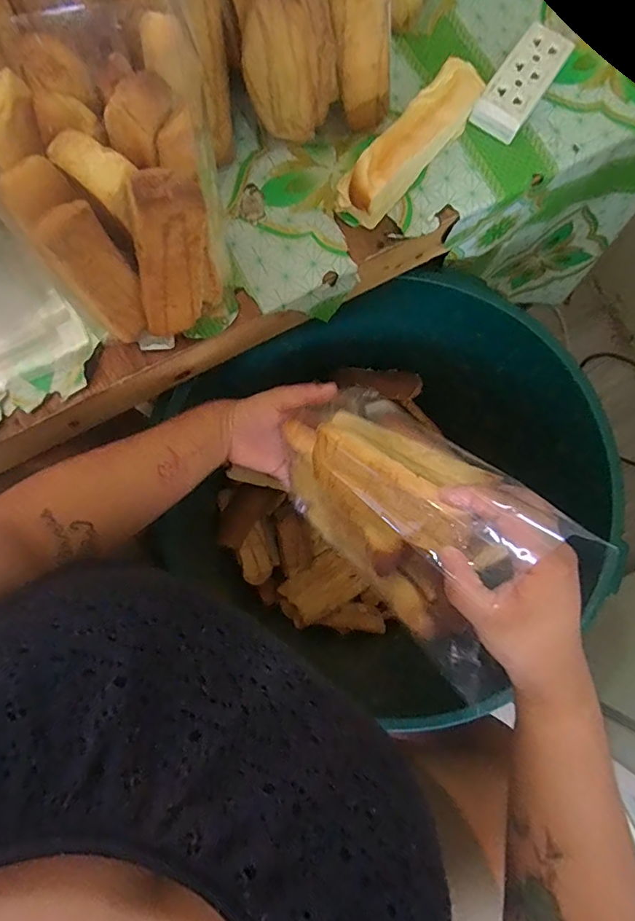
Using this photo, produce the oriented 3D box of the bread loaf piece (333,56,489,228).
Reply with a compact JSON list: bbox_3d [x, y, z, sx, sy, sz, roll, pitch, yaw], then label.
[{"bbox_3d":[0.077,-0.259,0.413,0.039,0.045,0.154,42,82,4],"label":"bread loaf piece"}]

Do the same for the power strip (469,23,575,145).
[{"bbox_3d":[0.179,-0.328,0.437,0.043,0.027,0.097,35,82,1],"label":"power strip"}]

